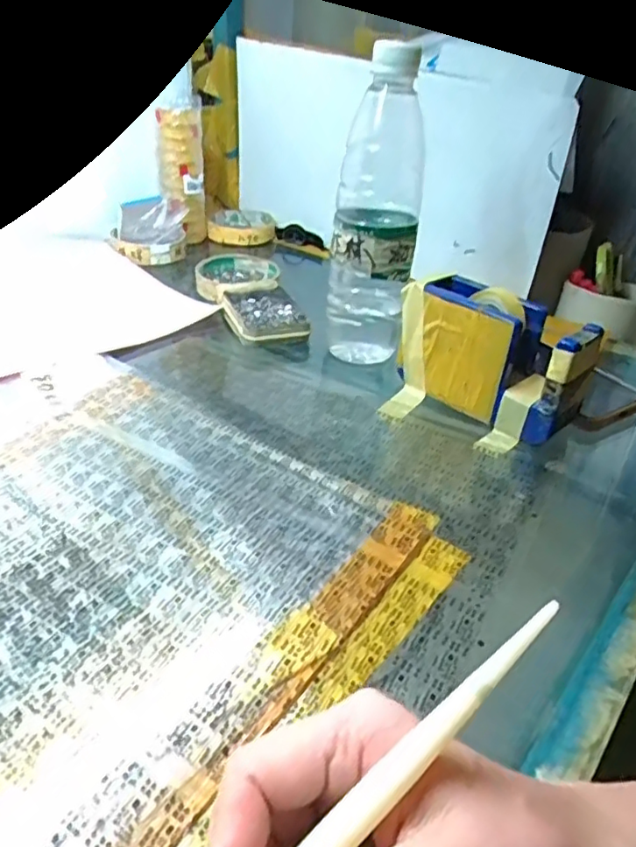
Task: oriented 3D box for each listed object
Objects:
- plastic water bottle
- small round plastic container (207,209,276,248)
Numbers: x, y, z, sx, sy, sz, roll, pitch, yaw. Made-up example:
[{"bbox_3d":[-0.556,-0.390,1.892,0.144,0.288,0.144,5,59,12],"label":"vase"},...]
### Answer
[{"bbox_3d":[0.045,-0.157,0.470,0.063,0.211,0.063,5,34,2],"label":"plastic water bottle"},{"bbox_3d":[-0.097,-0.255,0.790,0.083,0.020,0.099,0,35,-5],"label":"small round plastic container"}]

